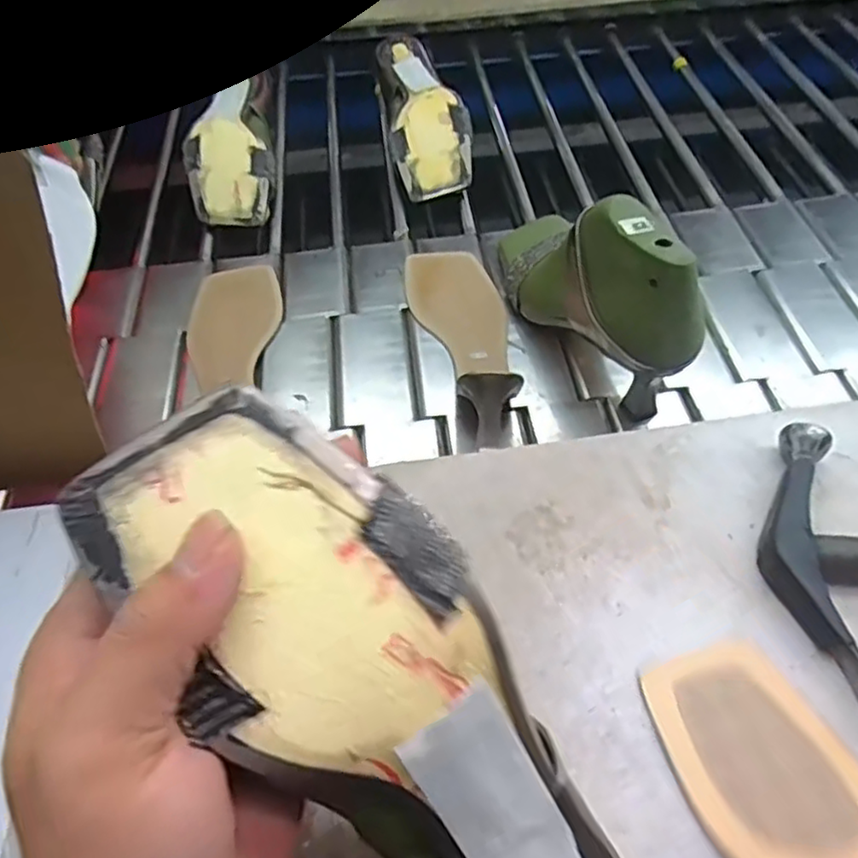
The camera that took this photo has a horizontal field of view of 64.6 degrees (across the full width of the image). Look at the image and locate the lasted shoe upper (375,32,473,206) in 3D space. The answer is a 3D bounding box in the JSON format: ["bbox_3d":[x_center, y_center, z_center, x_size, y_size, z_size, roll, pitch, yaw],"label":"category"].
[{"bbox_3d":[-0.010,-0.342,0.740,0.082,0.066,0.229,-10,52,-6],"label":"lasted shoe upper"}]

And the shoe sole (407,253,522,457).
[{"bbox_3d":[0.028,-0.083,0.548,0.080,0.053,0.238,-6,52,-3],"label":"shoe sole"}]

